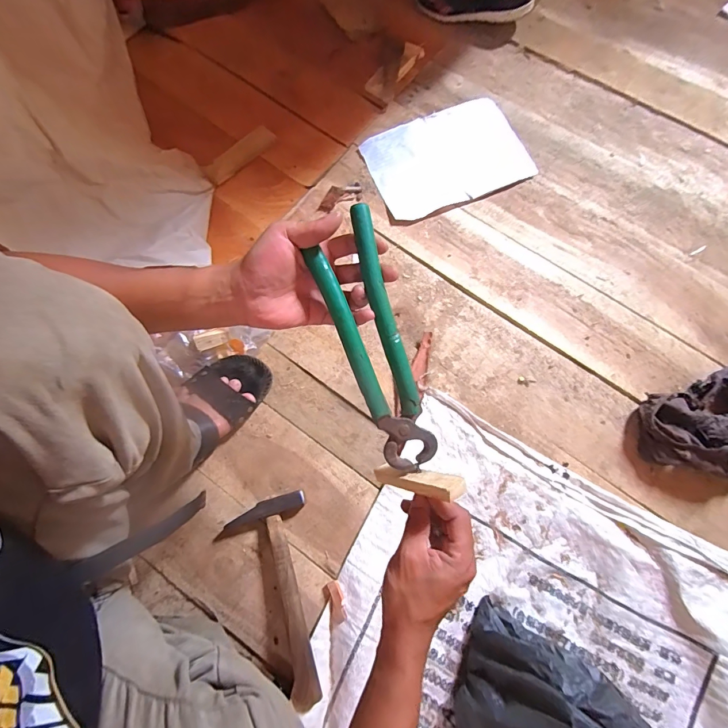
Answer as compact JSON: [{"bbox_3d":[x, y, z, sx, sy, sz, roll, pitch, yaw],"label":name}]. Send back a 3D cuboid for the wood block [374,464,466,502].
[{"bbox_3d":[0.046,0.108,0.354,0.016,0.097,0.020,21,72,-40],"label":"wood block"}]

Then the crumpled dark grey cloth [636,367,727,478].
[{"bbox_3d":[0.529,0.093,0.569,0.230,0.056,0.148,-17,76,-4],"label":"crumpled dark grey cloth"}]

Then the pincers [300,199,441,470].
[{"bbox_3d":[0.008,-0.017,0.358,0.061,0.013,0.244,-17,92,-3],"label":"pincers"}]

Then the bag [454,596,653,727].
[{"bbox_3d":[0.209,0.418,0.438,0.177,0.153,0.163,25,78,7],"label":"bag"}]

